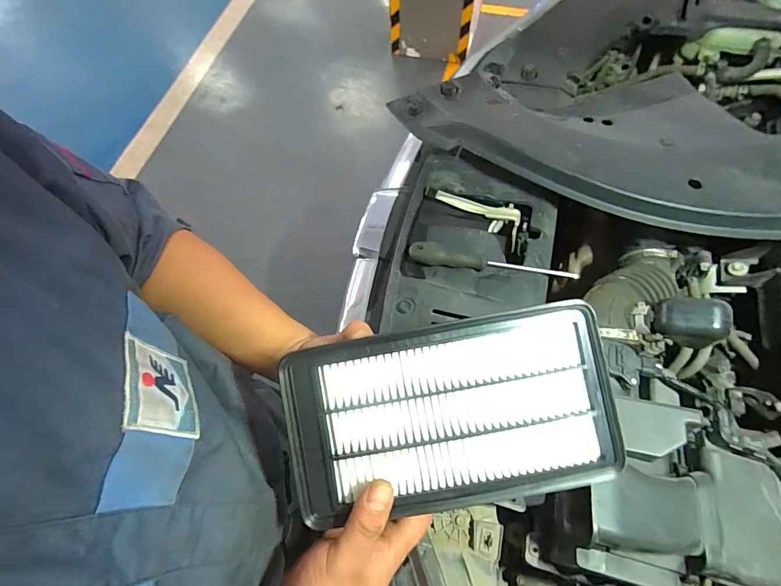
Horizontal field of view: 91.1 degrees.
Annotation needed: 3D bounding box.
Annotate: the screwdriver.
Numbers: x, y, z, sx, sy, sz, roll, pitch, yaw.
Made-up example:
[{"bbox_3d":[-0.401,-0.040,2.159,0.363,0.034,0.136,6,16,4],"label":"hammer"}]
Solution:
[{"bbox_3d":[0.141,-0.044,0.549,0.229,0.031,0.024,11,67,7],"label":"screwdriver"}]

